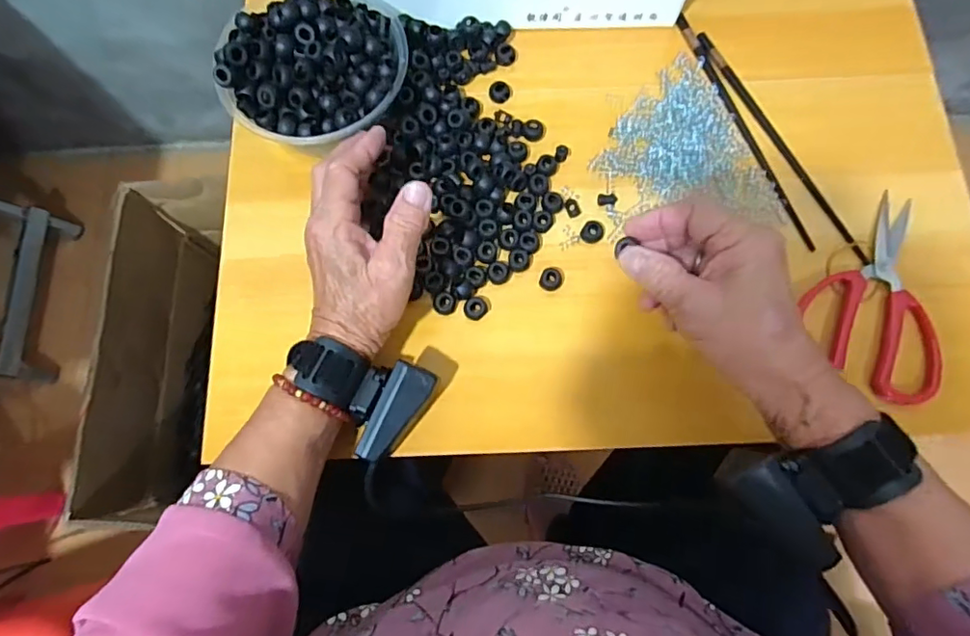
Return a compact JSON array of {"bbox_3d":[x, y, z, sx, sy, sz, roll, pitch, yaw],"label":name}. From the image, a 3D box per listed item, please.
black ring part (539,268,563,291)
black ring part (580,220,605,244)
[{"bbox_3d":[0.051,-0.030,0.416,0.016,0.007,0.017,0,76,1],"label":"black ring part"},{"bbox_3d":[0.085,-0.068,0.426,0.017,0.007,0.019,28,78,8],"label":"black ring part"}]

